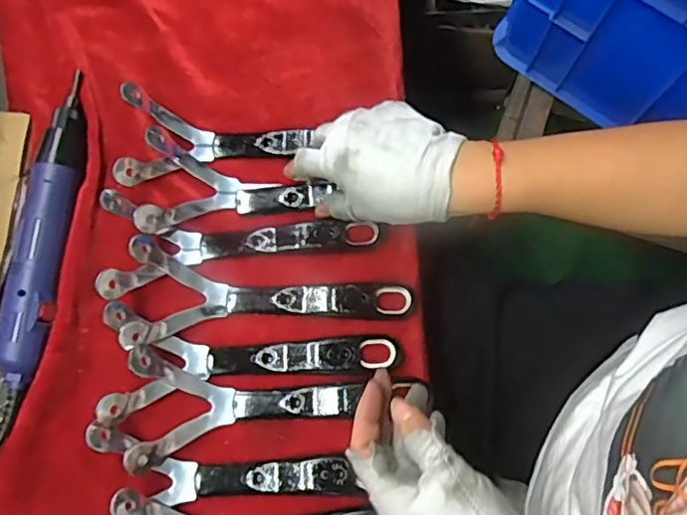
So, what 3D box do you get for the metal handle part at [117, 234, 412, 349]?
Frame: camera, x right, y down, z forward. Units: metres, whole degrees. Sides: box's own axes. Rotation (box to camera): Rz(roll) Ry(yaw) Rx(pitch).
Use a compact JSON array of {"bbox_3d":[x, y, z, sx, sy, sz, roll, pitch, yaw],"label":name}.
[{"bbox_3d":[-0.058,0.024,0.458,0.215,0.028,0.084,-1,76,2],"label":"metal handle part"}]

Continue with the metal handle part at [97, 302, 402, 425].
[{"bbox_3d":[-0.068,0.075,0.444,0.218,0.028,0.083,-3,76,1],"label":"metal handle part"}]

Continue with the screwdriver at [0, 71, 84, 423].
[{"bbox_3d":[-0.239,-0.018,0.473,0.039,0.030,0.274,3,76,3],"label":"screwdriver"}]

